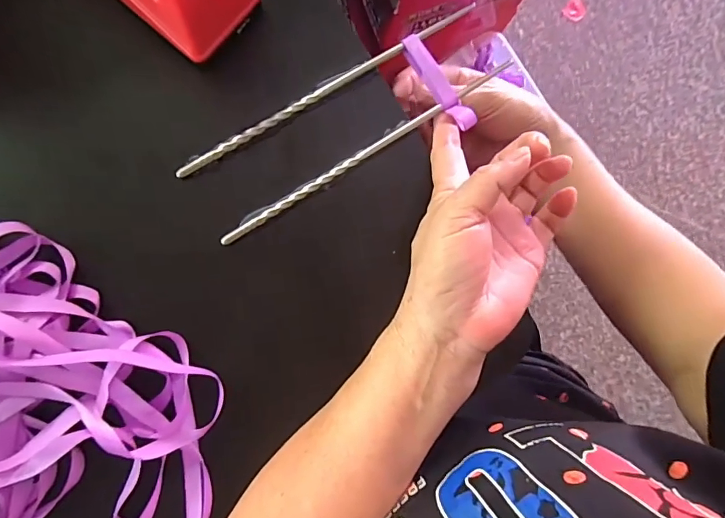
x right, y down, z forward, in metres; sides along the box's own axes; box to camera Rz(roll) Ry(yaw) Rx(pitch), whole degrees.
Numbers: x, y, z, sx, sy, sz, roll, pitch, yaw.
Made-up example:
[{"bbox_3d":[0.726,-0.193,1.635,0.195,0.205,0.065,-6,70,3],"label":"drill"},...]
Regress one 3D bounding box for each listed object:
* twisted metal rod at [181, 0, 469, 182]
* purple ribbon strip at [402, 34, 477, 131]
[{"bbox_3d":[-0.022,-0.109,0.292,0.214,0.006,0.007,-31,91,-5],"label":"twisted metal rod"},{"bbox_3d":[0.048,-0.116,0.296,0.012,0.008,0.070,-32,87,-7],"label":"purple ribbon strip"}]

